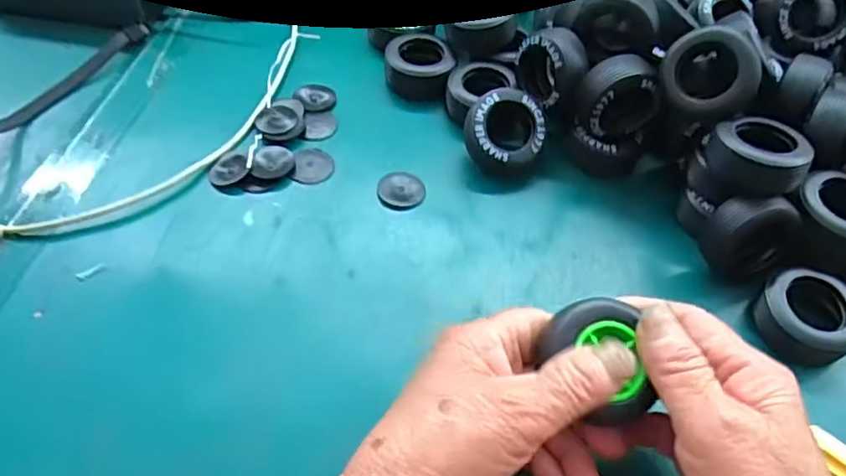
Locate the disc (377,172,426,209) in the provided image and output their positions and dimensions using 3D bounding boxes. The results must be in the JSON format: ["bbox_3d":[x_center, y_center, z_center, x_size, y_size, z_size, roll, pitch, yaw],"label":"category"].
[{"bbox_3d":[-0.013,-0.030,0.389,0.028,0.006,0.028,2,52,-2],"label":"disc"}]

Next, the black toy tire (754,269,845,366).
[{"bbox_3d":[0.197,0.042,0.335,0.044,0.027,0.047,2,52,-2],"label":"black toy tire"}]

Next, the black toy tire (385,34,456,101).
[{"bbox_3d":[-0.003,-0.116,0.443,0.045,0.026,0.038,2,52,-2],"label":"black toy tire"}]

